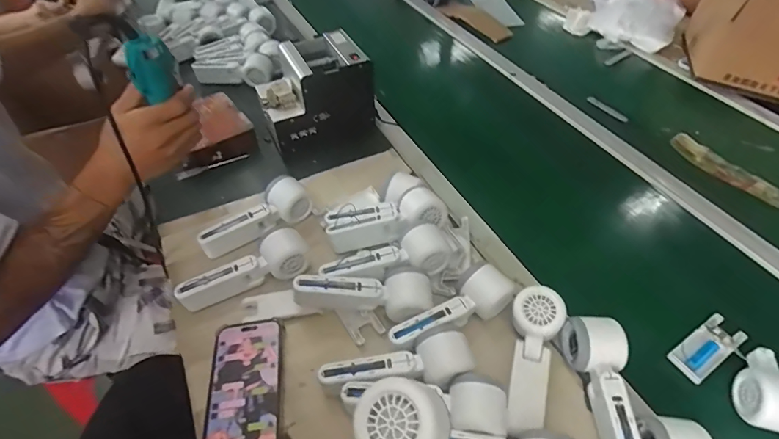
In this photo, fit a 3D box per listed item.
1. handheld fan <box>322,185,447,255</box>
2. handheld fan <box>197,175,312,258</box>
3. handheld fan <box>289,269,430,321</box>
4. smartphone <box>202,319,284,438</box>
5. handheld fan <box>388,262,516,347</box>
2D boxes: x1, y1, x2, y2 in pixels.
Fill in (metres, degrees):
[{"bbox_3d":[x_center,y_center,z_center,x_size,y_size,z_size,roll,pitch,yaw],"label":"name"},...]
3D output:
[{"bbox_3d":[-0.006,0.001,0.604,0.166,0.049,0.057,-15,48,4],"label":"handheld fan"},{"bbox_3d":[-0.195,-0.006,0.612,0.163,0.051,0.047,-28,54,-25],"label":"handheld fan"},{"bbox_3d":[-0.028,0.087,0.518,0.159,0.056,0.057,4,47,2],"label":"handheld fan"},{"bbox_3d":[-0.160,0.188,0.465,0.081,0.010,0.159,-5,48,-6],"label":"smartphone"},{"bbox_3d":[0.076,0.112,0.507,0.157,0.051,0.052,-28,54,-25],"label":"handheld fan"}]

